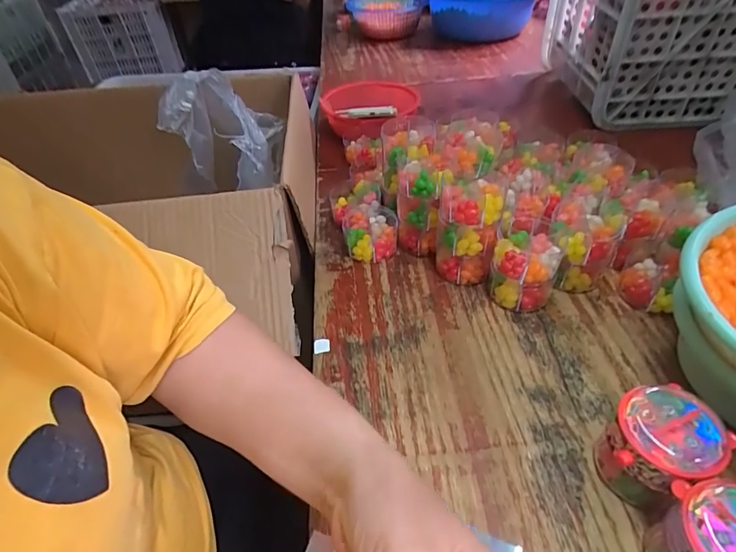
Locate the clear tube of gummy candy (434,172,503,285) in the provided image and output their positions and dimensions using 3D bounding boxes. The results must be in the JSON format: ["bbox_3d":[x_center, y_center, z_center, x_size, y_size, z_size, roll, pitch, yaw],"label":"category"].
[{"bbox_3d":[0.110,-0.045,0.478,0.065,0.117,0.047,0,43,8],"label":"clear tube of gummy candy"}]

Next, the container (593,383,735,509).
[{"bbox_3d":[0.203,0.125,0.310,0.062,0.069,0.060,-4,43,4],"label":"container"}]

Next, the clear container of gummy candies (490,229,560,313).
[{"bbox_3d":[0.164,-0.006,0.460,0.066,0.075,0.054,9,45,17],"label":"clear container of gummy candies"}]

